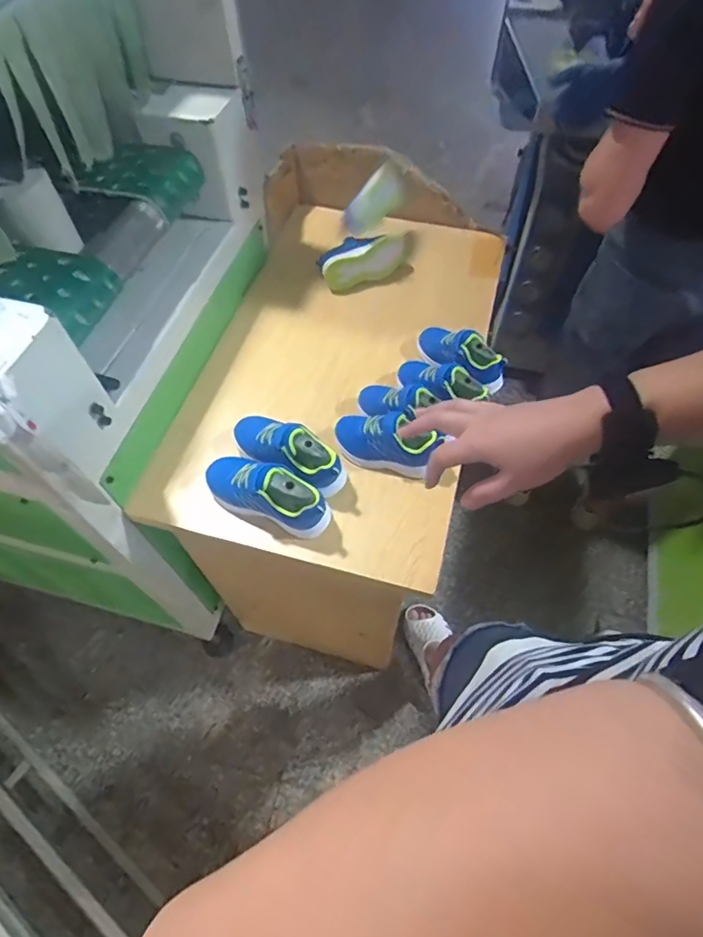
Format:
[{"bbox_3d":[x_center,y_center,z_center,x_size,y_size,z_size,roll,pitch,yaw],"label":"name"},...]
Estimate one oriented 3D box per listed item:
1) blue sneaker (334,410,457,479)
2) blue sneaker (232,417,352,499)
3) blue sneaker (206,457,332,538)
[{"bbox_3d":[0.050,-0.046,0.780,0.158,0.067,0.075,24,62,15],"label":"blue sneaker"},{"bbox_3d":[-0.096,-0.032,0.766,0.191,0.075,0.074,28,63,17],"label":"blue sneaker"},{"bbox_3d":[-0.121,0.027,0.733,0.192,0.082,0.073,22,61,14],"label":"blue sneaker"}]

